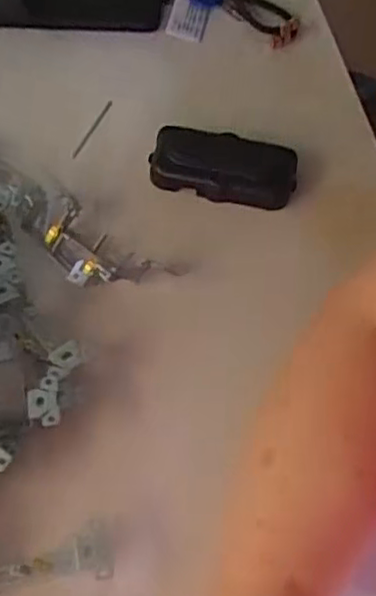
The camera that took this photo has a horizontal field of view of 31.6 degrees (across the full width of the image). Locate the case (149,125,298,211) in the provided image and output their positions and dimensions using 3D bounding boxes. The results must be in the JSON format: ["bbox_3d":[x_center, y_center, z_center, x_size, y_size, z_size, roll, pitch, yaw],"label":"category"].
[{"bbox_3d":[0.027,-0.100,0.502,0.107,0.023,0.052,10,64,2],"label":"case"}]

